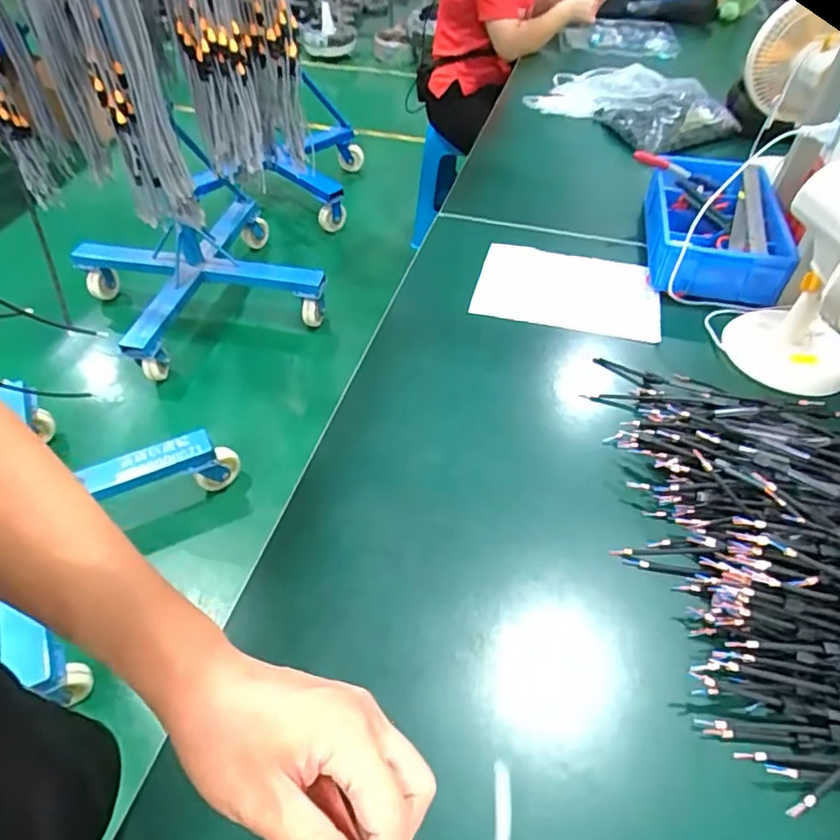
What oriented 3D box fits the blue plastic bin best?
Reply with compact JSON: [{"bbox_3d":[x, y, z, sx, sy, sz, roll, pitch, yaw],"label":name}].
[{"bbox_3d":[0.498,-0.324,0.995,0.211,0.108,0.325,12,49,10],"label":"blue plastic bin"}]

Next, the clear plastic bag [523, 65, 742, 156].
[{"bbox_3d":[0.481,-0.744,1.353,0.206,0.119,0.435,-28,52,-22],"label":"clear plastic bag"}]

